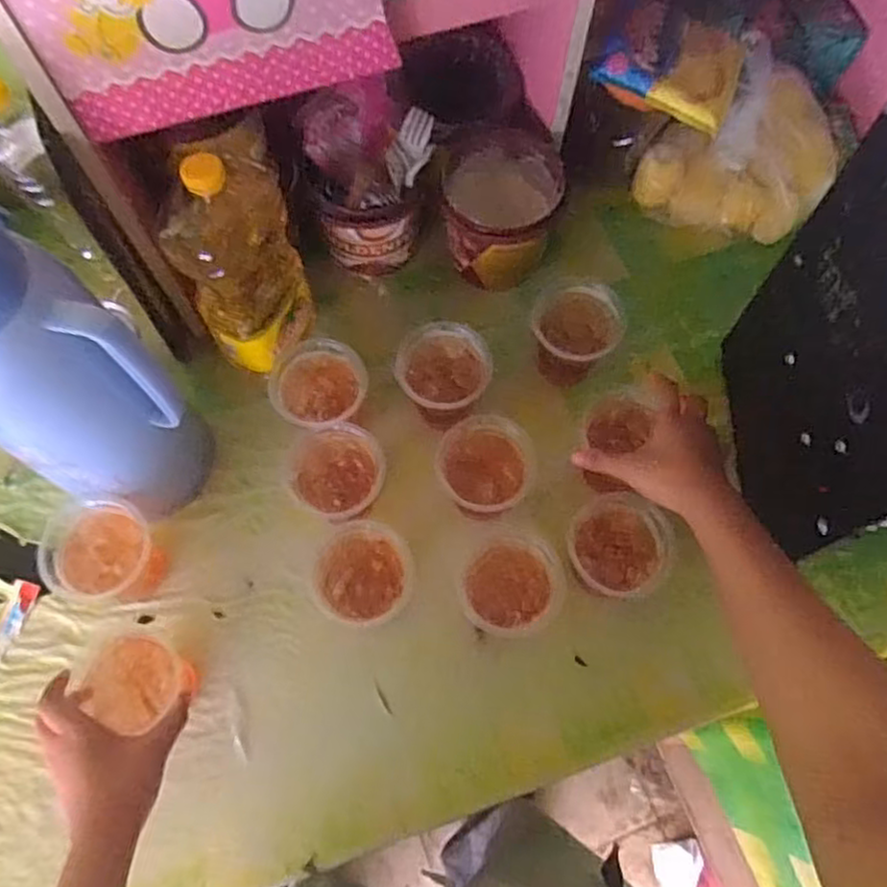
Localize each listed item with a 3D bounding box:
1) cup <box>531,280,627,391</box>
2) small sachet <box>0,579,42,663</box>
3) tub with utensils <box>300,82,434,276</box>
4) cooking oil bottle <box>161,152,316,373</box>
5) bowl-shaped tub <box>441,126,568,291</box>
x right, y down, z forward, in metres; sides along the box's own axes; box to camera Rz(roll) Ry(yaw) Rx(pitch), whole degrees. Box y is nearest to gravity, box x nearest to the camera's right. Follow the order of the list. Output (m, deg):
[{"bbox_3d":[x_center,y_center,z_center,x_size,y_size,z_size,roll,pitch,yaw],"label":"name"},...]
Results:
[{"bbox_3d":[0.131,-0.105,0.717,0.084,0.098,0.070,8,68,3],"label":"cup"},{"bbox_3d":[-0.414,0.183,0.665,0.025,0.008,0.105,13,69,5],"label":"small sachet"},{"bbox_3d":[-0.076,-0.268,0.735,0.124,0.157,0.102,-11,69,-5],"label":"tub with utensils"},{"bbox_3d":[-0.189,-0.165,0.652,0.078,0.261,0.108,28,65,17],"label":"cooking oil bottle"},{"bbox_3d":[0.063,-0.243,0.768,0.130,0.118,0.131,0,68,0],"label":"bowl-shaped tub"}]

